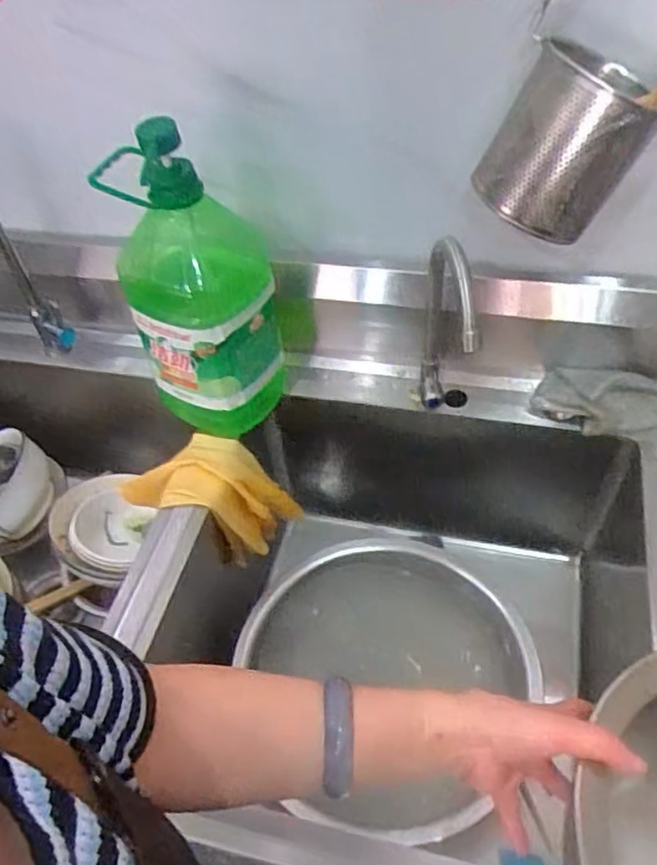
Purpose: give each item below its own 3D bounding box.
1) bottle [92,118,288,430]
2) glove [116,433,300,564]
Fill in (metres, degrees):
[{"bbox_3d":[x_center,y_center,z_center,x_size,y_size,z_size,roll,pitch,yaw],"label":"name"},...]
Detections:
[{"bbox_3d":[-0.147,-0.156,0.785,0.164,0.347,0.127,-19,50,-11],"label":"bottle"},{"bbox_3d":[-0.165,0.079,0.903,0.217,0.114,0.117,20,53,21],"label":"glove"}]

